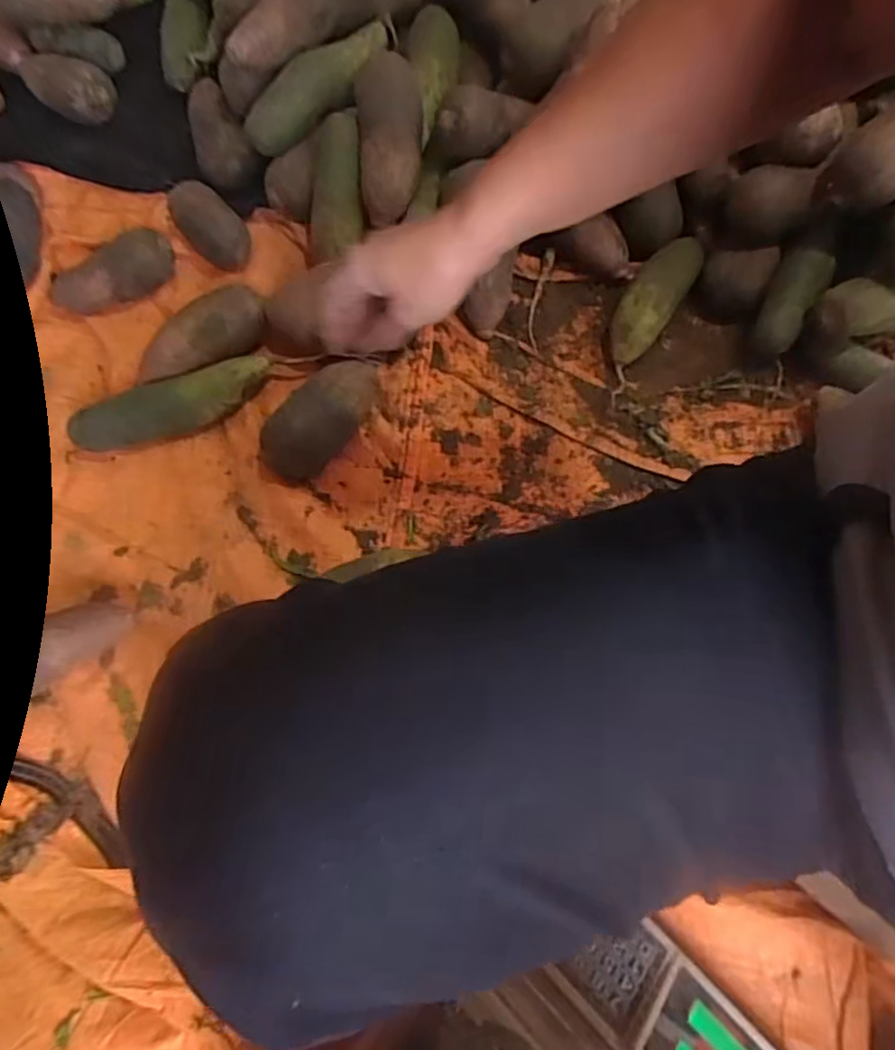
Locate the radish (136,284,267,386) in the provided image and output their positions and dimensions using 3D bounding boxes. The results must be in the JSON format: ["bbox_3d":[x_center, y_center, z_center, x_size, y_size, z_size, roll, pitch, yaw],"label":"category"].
[{"bbox_3d":[-0.255,-0.193,0.728,0.146,0.064,0.065,-41,75,-11],"label":"radish"}]

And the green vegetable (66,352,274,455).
[{"bbox_3d":[-0.279,-0.123,0.712,0.199,0.053,0.052,-22,72,-5],"label":"green vegetable"}]

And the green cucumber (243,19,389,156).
[{"bbox_3d":[-0.137,-0.483,0.752,0.048,0.056,0.204,41,76,15],"label":"green cucumber"}]

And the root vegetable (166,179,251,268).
[{"bbox_3d":[-0.267,-0.337,0.786,0.061,0.067,0.096,-43,75,-11],"label":"root vegetable"}]

